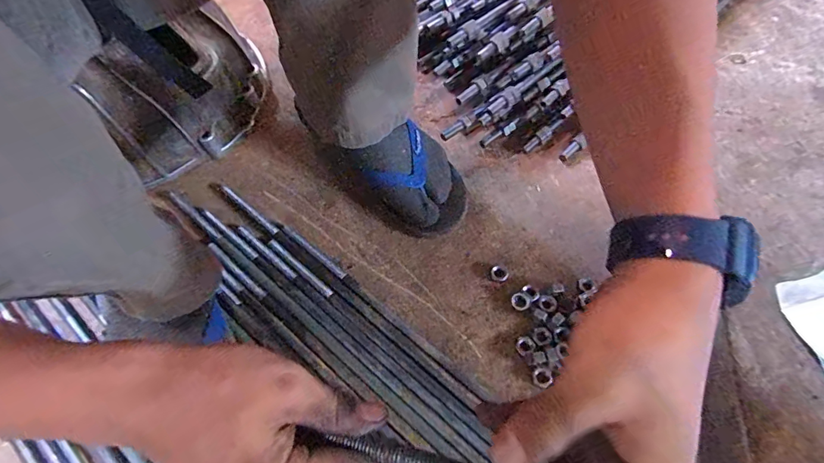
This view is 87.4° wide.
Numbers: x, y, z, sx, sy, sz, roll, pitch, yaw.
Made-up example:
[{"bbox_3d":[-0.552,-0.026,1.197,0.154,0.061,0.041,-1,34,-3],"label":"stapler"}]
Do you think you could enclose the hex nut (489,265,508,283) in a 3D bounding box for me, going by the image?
[{"bbox_3d":[0.097,0.047,0.478,0.020,0.006,0.019,-25,64,-11],"label":"hex nut"}]

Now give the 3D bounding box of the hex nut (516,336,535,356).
[{"bbox_3d":[0.114,0.116,0.437,0.018,0.005,0.017,-41,68,-18],"label":"hex nut"}]

